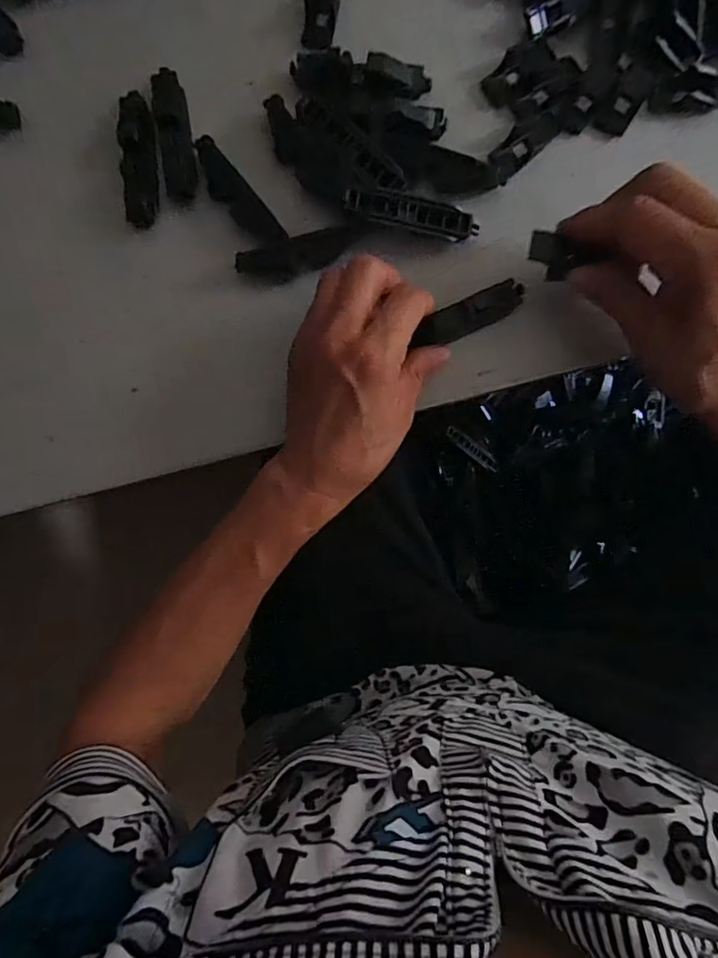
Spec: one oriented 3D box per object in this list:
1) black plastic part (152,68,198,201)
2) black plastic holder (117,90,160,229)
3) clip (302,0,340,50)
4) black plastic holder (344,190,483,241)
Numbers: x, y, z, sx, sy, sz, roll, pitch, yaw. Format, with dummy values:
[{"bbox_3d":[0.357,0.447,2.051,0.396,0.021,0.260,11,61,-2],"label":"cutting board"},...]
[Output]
[{"bbox_3d":[-0.113,-0.212,0.324,0.021,0.014,0.077,-9,91,5],"label":"black plastic part"},{"bbox_3d":[-0.134,-0.196,0.326,0.021,0.014,0.078,-2,91,4],"label":"black plastic holder"},{"bbox_3d":[-0.023,-0.281,0.318,0.020,0.005,0.041,11,102,-5],"label":"clip"},{"bbox_3d":[0.031,-0.153,0.303,0.075,0.015,0.019,10,92,4],"label":"black plastic holder"}]

